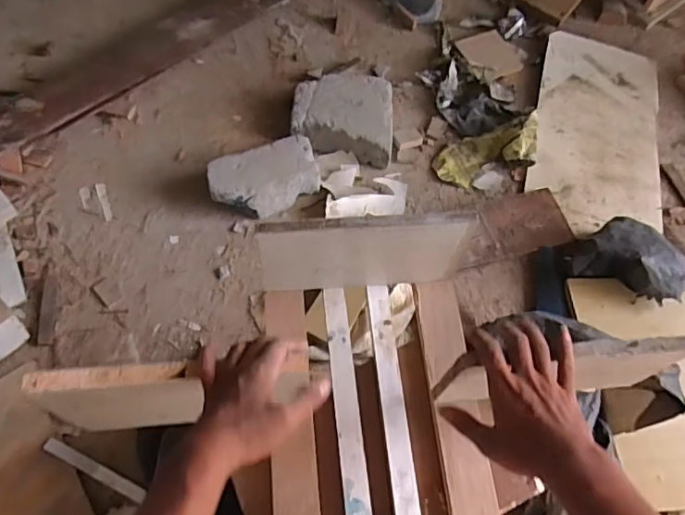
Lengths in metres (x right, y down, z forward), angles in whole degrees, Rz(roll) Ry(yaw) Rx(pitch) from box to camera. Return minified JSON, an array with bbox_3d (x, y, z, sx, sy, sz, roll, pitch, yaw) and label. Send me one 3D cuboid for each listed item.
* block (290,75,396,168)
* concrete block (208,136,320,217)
[{"bbox_3d":[0.000,-0.284,1.153,0.203,0.079,0.205,4,63,-2],"label":"block"},{"bbox_3d":[-0.143,-0.146,1.059,0.209,0.098,0.121,-29,68,-17],"label":"concrete block"}]

